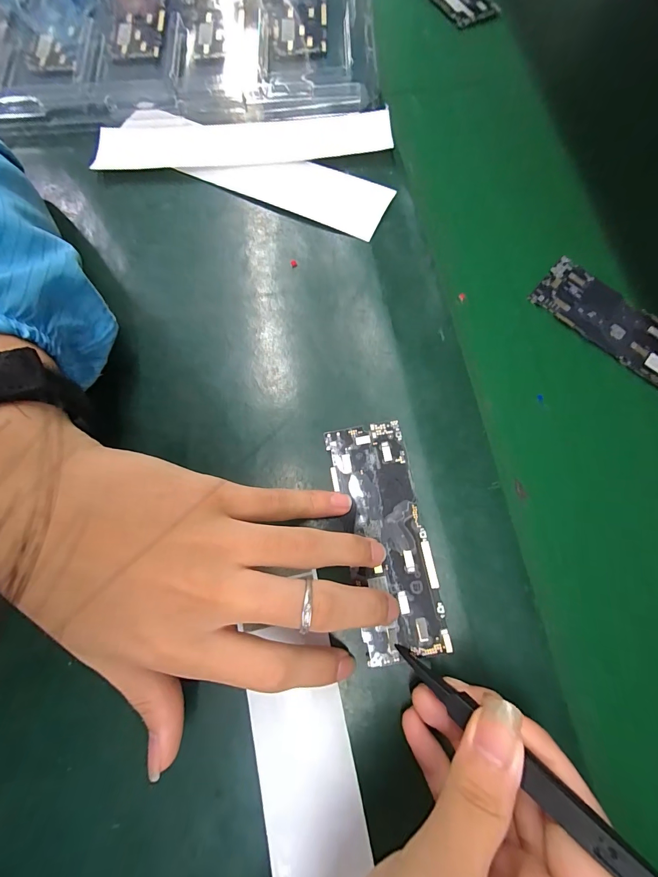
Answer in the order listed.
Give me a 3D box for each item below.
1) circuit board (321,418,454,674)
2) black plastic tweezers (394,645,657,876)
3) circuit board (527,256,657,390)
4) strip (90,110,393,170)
[{"bbox_3d":[0.031,0.053,0.197,0.044,0.004,0.123,-13,76,-2],"label":"circuit board"},{"bbox_3d":[0.072,0.125,0.142,0.112,0.009,0.010,27,75,44],"label":"black plastic tweezers"},{"bbox_3d":[0.195,-0.071,0.236,0.122,0.004,0.042,40,82,8],"label":"circuit board"},{"bbox_3d":[-0.069,-0.234,0.278,0.227,0.018,0.010,-1,58,2],"label":"strip"}]

